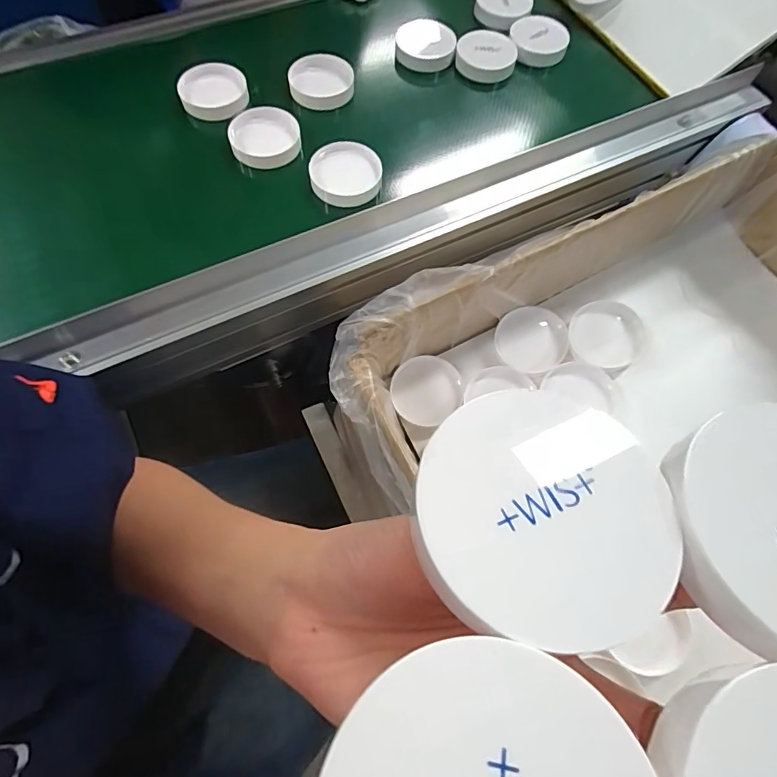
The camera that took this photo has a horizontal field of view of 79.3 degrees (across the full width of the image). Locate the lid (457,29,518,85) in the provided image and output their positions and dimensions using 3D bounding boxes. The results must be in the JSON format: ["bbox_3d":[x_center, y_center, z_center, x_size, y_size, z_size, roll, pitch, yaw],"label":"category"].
[{"bbox_3d":[0.129,-0.437,0.614,0.075,0.024,0.077,15,66,3],"label":"lid"}]

